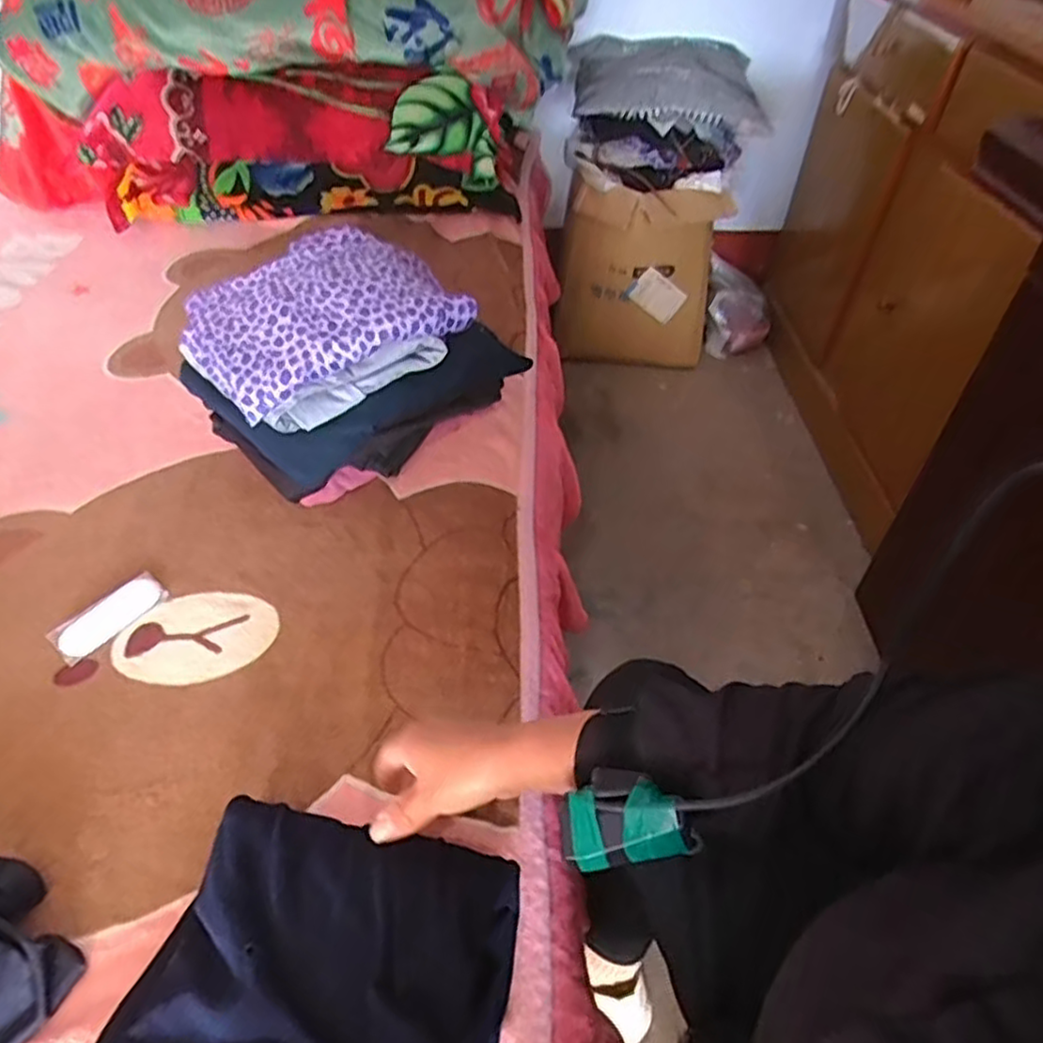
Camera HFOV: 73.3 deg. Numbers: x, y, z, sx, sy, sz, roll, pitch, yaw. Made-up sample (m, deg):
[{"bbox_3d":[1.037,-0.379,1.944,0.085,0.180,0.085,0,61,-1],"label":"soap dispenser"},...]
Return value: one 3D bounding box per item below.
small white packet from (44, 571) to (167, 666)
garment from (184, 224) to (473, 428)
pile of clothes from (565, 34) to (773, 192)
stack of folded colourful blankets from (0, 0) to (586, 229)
[{"bbox_3d":[-0.388,0.086,0.658,0.052,0.004,0.101,28,51,23],"label":"small white packet"},{"bbox_3d":[-0.210,-0.212,0.736,0.252,0.081,0.203,-25,52,-24],"label":"garment"},{"bbox_3d":[0.259,-0.757,1.312,0.375,0.198,0.224,11,47,9],"label":"pile of clothes"},{"bbox_3d":[-0.372,-0.717,1.108,0.857,0.365,0.282,3,46,1],"label":"stack of folded colourful blankets"}]

